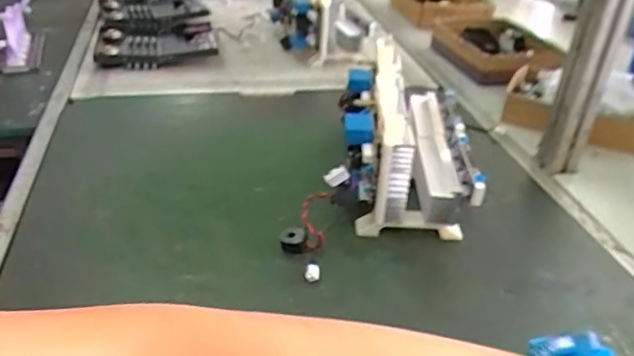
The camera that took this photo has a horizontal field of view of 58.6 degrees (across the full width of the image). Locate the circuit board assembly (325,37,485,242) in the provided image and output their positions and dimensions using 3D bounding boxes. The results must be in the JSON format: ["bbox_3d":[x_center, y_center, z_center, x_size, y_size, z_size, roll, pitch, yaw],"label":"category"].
[{"bbox_3d":[0.096,-0.049,0.659,0.146,0.137,0.246,5,33,1],"label":"circuit board assembly"}]

